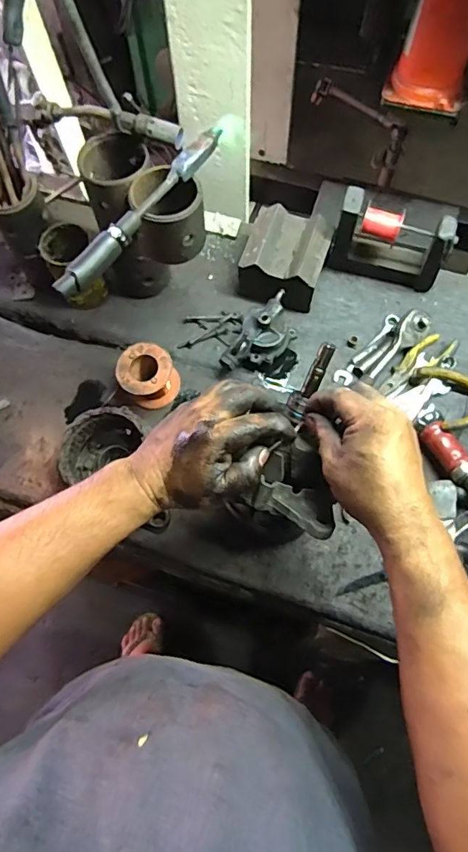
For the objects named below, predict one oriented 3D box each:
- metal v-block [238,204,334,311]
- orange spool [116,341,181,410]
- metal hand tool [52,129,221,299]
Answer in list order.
[{"bbox_3d":[0.077,-0.254,0.772,0.121,0.082,0.135,19,70,9],"label":"metal v-block"},{"bbox_3d":[-0.125,-0.072,0.736,0.079,0.069,0.074,-1,68,1],"label":"orange spool"},{"bbox_3d":[-0.104,-0.253,0.580,0.029,0.030,0.274,36,73,15],"label":"metal hand tool"}]

